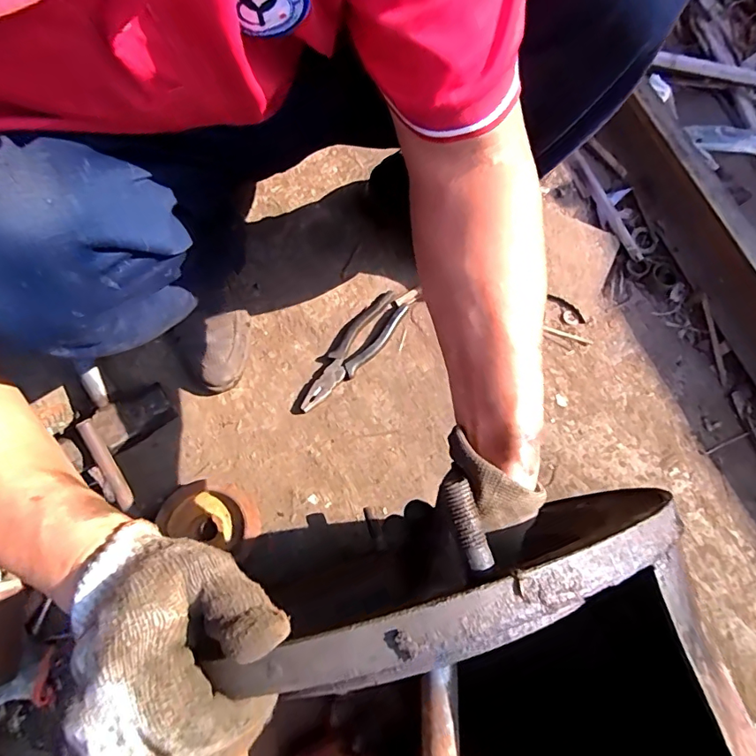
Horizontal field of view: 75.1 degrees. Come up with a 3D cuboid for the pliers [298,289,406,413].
[{"bbox_3d":[-0.036,-0.037,0.672,0.054,0.015,0.199,40,75,11],"label":"pliers"}]

